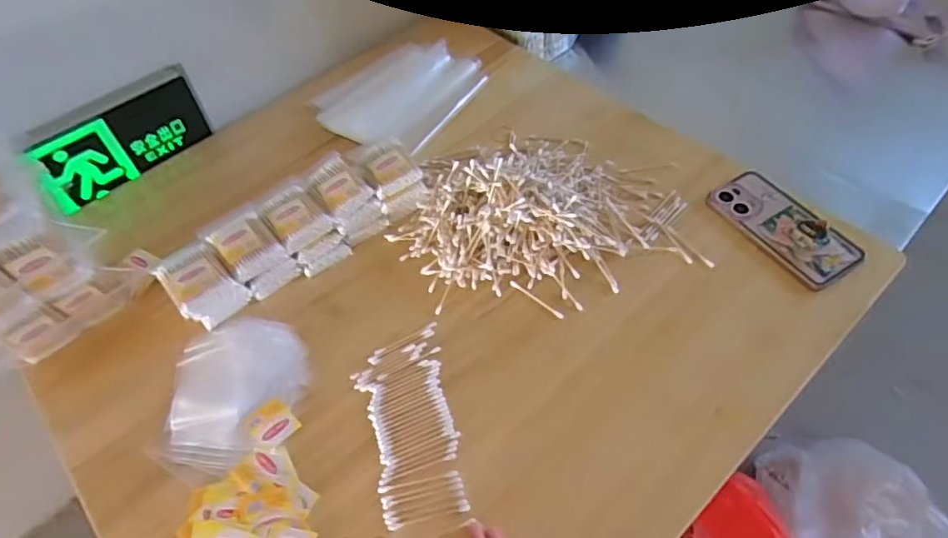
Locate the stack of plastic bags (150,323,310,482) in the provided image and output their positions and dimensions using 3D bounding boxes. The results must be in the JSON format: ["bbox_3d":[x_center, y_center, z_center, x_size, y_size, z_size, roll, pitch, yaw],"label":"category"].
[{"bbox_3d":[-0.240,0.125,0.591,0.136,0.012,0.164,-4,54,2],"label":"stack of plastic bags"}]

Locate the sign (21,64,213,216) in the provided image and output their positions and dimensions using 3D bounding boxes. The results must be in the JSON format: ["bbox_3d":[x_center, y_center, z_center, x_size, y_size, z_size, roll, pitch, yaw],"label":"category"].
[{"bbox_3d":[-0.453,-0.165,0.763,0.016,0.127,0.211,35,64,26],"label":"sign"}]

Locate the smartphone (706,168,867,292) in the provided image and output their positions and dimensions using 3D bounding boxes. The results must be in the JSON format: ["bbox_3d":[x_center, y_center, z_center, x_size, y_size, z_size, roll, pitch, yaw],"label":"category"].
[{"bbox_3d":[0.347,-0.052,0.658,0.079,0.022,0.162,-27,57,-14],"label":"smartphone"}]

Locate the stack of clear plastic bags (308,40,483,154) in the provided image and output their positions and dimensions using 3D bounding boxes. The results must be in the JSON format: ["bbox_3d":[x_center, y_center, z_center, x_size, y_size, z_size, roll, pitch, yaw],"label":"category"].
[{"bbox_3d":[-0.112,-0.255,0.839,0.186,0.038,0.205,28,61,22],"label":"stack of clear plastic bags"}]

